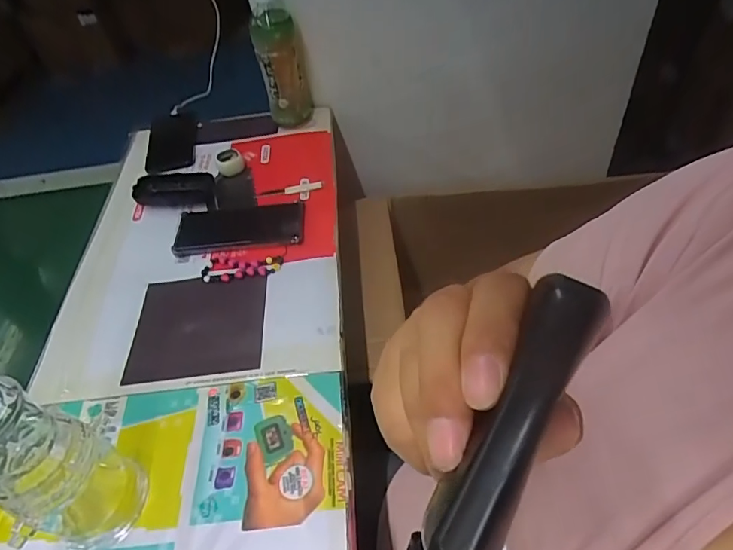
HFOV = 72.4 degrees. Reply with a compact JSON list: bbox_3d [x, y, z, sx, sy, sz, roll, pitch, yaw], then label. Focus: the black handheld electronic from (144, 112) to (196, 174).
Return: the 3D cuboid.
[{"bbox_3d":[-0.316,-0.214,0.807,0.078,0.015,0.179,-13,48,-6],"label":"black handheld electronic"}]

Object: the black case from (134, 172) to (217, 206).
[{"bbox_3d":[-0.270,-0.121,0.712,0.110,0.028,0.060,-1,48,5],"label":"black case"}]

